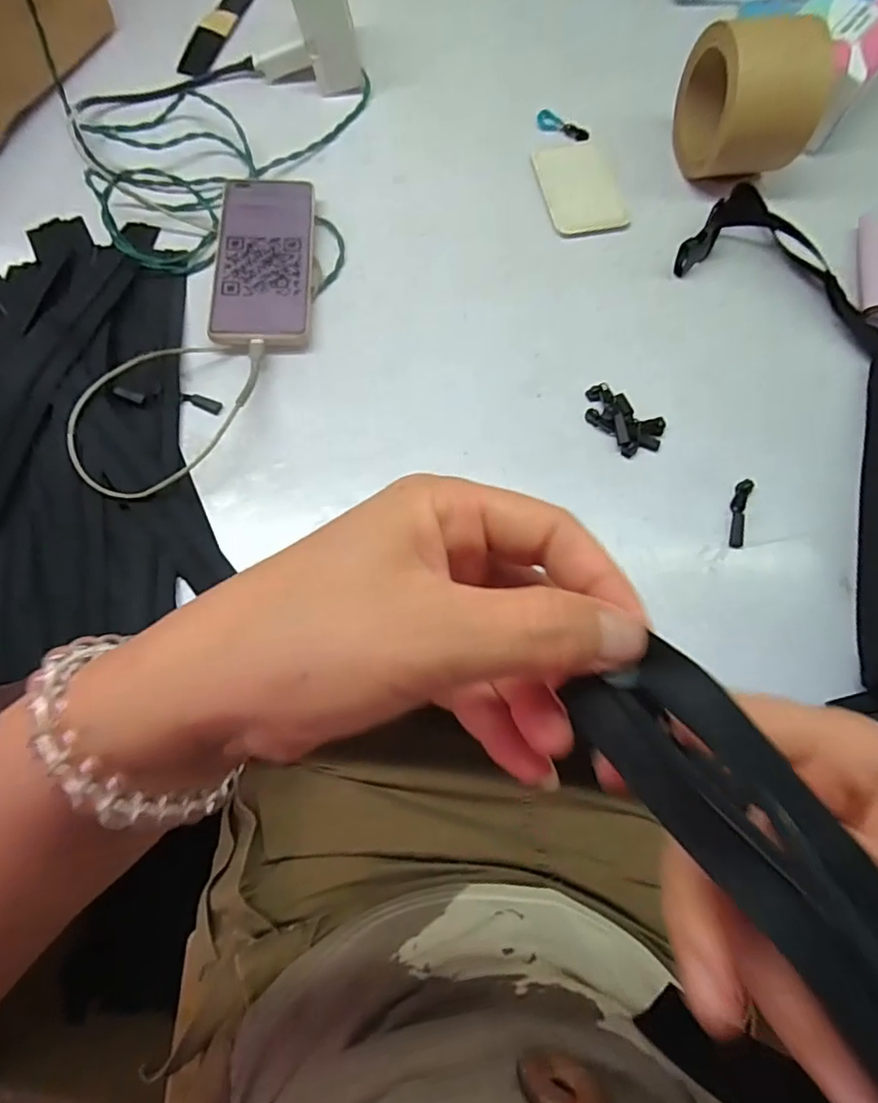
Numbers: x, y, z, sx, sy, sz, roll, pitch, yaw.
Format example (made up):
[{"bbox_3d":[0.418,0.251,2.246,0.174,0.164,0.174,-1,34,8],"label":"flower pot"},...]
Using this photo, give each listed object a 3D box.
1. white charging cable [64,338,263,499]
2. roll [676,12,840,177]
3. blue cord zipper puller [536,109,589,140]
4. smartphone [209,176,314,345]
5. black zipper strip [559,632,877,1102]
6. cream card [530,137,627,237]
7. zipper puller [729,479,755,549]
[{"bbox_3d":[-0.197,-0.109,0.426,0.098,0.036,0.160,32,74,10],"label":"white charging cable"},{"bbox_3d":[0.261,-0.380,0.491,0.072,0.105,0.115,-13,72,-5],"label":"roll"},{"bbox_3d":[0.116,-0.401,0.547,0.051,0.005,0.022,33,74,10],"label":"blue cord zipper puller"},{"bbox_3d":[-0.145,-0.242,0.480,0.077,0.017,0.165,-1,71,-1],"label":"smartphone"},{"bbox_3d":[0.078,0.070,0.137,0.033,0.009,0.105,-34,72,-11],"label":"black zipper strip"},{"bbox_3d":[0.127,-0.331,0.525,0.070,0.007,0.108,-11,72,-4],"label":"cream card"},{"bbox_3d":[0.220,-0.029,0.422,0.013,0.006,0.054,17,72,5],"label":"zipper puller"}]

